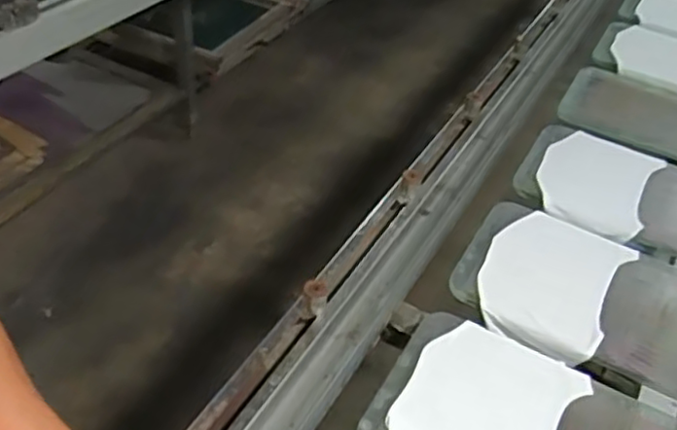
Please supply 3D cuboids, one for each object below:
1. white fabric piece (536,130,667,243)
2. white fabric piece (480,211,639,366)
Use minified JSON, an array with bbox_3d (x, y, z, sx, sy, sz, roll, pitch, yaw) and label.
[{"bbox_3d":[0.371,-0.052,0.978,0.151,0.018,0.216,23,49,16],"label":"white fabric piece"},{"bbox_3d":[0.258,0.076,0.826,0.152,0.018,0.228,22,44,17],"label":"white fabric piece"}]

